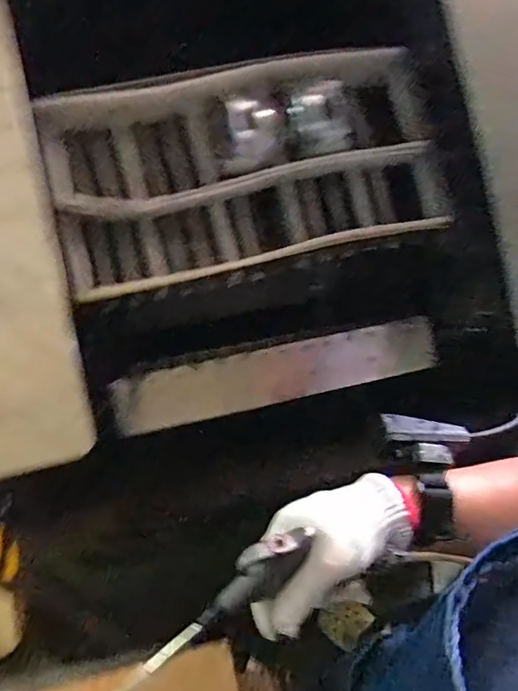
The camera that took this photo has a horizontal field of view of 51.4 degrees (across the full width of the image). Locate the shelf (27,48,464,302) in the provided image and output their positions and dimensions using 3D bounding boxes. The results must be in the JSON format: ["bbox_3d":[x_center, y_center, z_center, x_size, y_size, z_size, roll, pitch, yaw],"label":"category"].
[{"bbox_3d":[-0.002,-0.197,0.608,0.435,0.150,0.192,-11,57,-10],"label":"shelf"}]

